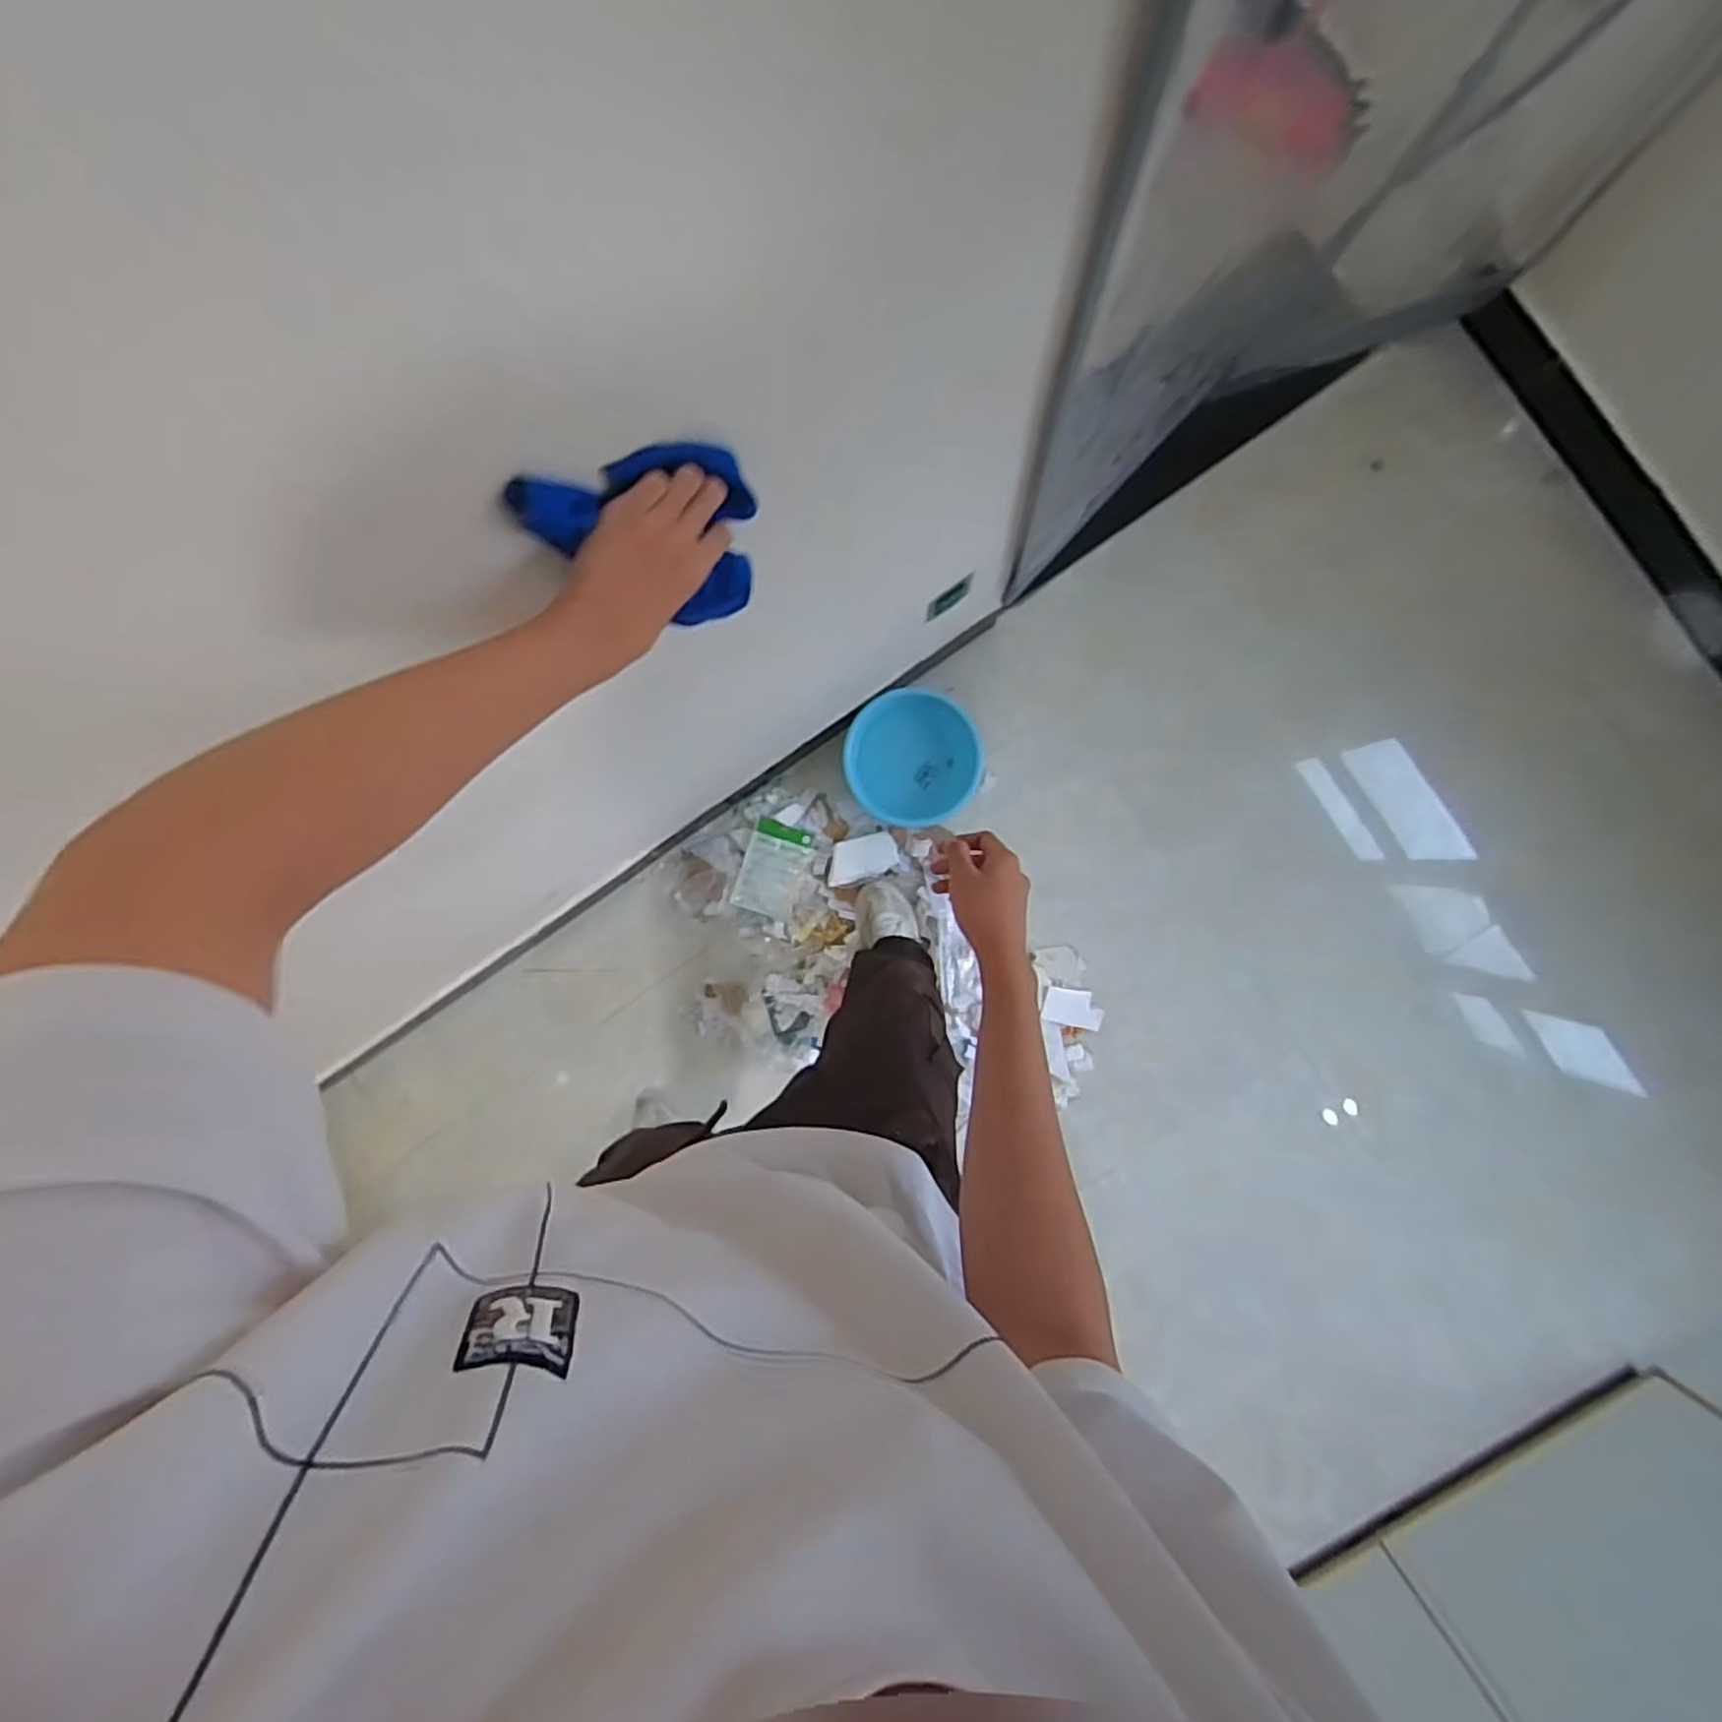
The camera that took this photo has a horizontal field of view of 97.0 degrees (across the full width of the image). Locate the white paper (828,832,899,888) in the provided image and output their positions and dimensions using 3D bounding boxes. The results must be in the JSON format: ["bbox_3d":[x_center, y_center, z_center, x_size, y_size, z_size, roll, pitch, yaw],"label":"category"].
[{"bbox_3d":[0.002,-0.007,1.470,0.137,0.012,0.087,-15,73,8],"label":"white paper"}]

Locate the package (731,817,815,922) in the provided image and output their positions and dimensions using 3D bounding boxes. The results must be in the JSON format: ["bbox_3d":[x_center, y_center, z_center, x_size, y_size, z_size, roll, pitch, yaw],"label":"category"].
[{"bbox_3d":[-0.168,0.016,1.477,0.117,0.008,0.175,18,89,3],"label":"package"}]

